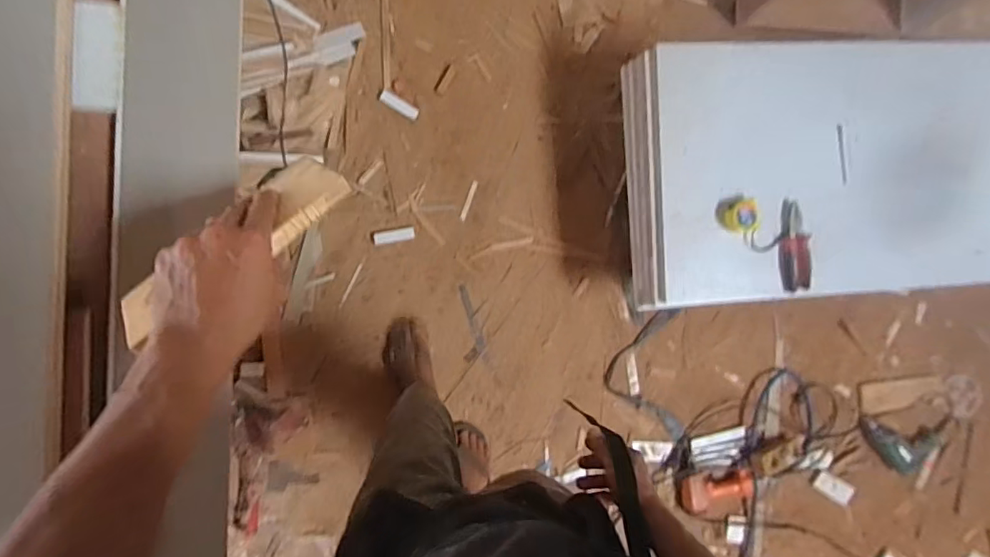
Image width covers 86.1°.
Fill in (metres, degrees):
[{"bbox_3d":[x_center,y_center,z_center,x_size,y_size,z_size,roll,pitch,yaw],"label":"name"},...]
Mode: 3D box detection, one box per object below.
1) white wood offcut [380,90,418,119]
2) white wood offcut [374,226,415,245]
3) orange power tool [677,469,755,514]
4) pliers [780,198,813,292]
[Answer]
[{"bbox_3d":[-0.239,-0.435,1.329,0.099,0.007,0.034,30,85,-6],"label":"white wood offcut"},{"bbox_3d":[-0.254,-0.108,1.341,0.102,0.007,0.031,-12,91,-8],"label":"white wood offcut"},{"bbox_3d":[0.599,0.567,1.416,0.206,0.060,0.086,-11,92,-7],"label":"orange power tool"},{"bbox_3d":[0.654,-0.071,1.154,0.061,0.021,0.194,-4,90,-8],"label":"pliers"}]

